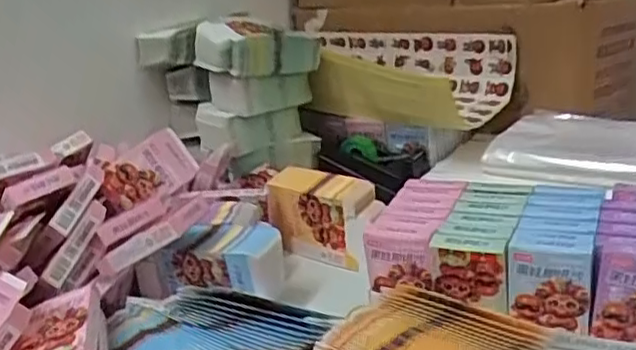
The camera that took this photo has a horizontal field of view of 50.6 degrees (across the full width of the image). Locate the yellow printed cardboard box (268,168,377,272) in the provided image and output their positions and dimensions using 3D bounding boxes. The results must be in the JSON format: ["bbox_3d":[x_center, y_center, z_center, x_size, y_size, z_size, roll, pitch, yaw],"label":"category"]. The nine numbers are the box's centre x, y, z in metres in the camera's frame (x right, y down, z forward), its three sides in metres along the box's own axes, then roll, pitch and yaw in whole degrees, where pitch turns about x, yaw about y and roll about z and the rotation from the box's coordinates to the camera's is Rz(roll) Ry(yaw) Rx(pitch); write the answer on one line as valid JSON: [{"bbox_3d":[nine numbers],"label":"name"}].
[{"bbox_3d":[0.001,0.047,0.786,0.123,0.093,0.063,10,28,37],"label":"yellow printed cardboard box"}]

